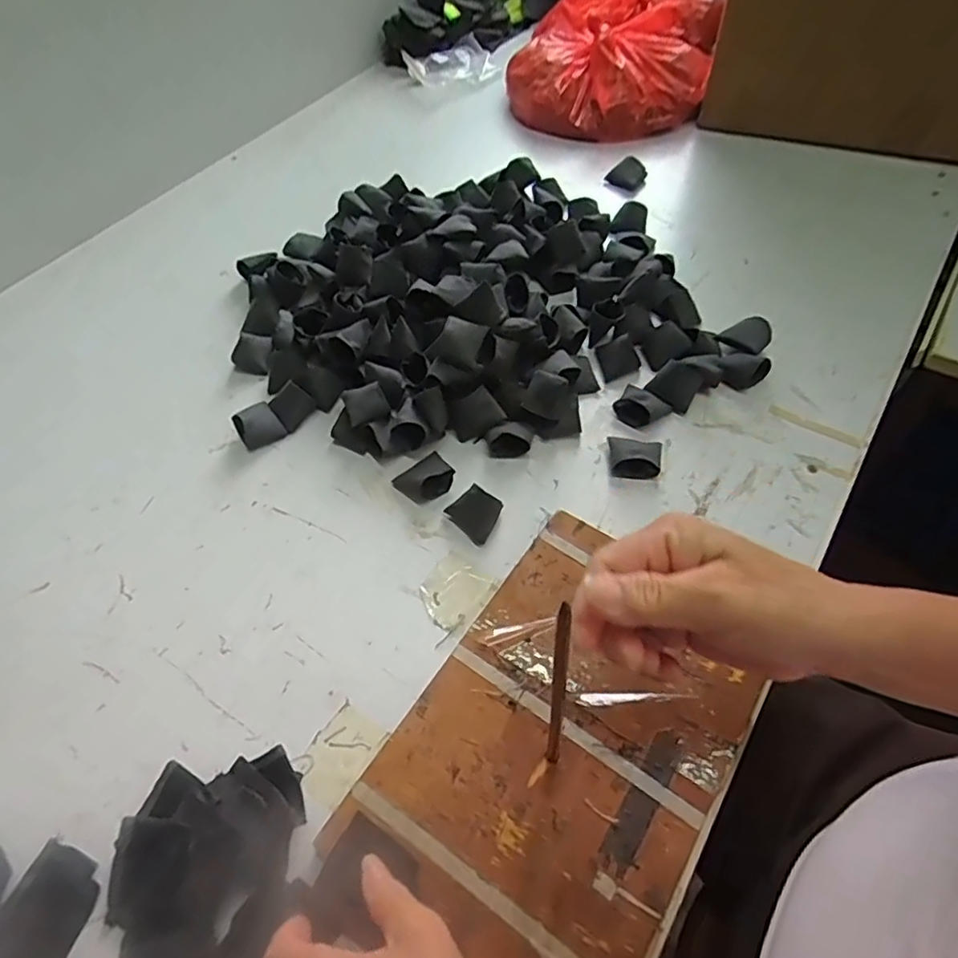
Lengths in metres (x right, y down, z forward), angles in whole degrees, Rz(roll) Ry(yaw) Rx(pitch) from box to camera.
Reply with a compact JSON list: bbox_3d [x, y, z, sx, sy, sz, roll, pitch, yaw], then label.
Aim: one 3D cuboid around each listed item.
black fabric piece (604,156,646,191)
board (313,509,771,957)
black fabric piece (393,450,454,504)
[{"bbox_3d":[0.178,-0.368,0.716,0.046,0.024,0.031,13,57,12],"label":"black fabric piece"},{"bbox_3d":[0.054,0.161,0.371,0.176,0.016,0.257,30,62,22],"label":"board"},{"bbox_3d":[-0.044,-0.005,0.486,0.044,0.024,0.038,-38,61,-21],"label":"black fabric piece"}]

